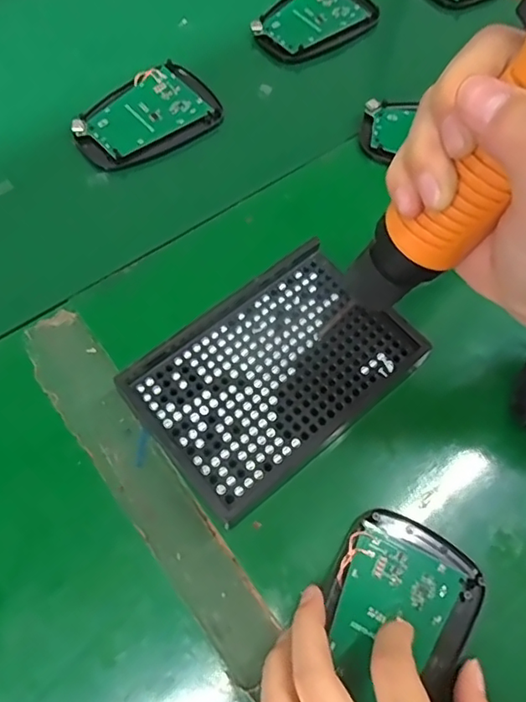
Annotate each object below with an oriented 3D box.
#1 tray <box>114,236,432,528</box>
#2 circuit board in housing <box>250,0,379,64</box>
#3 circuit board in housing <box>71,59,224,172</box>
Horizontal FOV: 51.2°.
[{"bbox_3d":[0.005,0.011,0.289,0.134,0.023,0.094,-37,72,-17],"label":"tray"},{"bbox_3d":[0.039,-0.251,0.416,0.093,0.011,0.059,-39,72,-18],"label":"circuit board in housing"},{"bbox_3d":[-0.079,-0.158,0.371,0.095,0.008,0.060,-35,78,-16],"label":"circuit board in housing"}]

